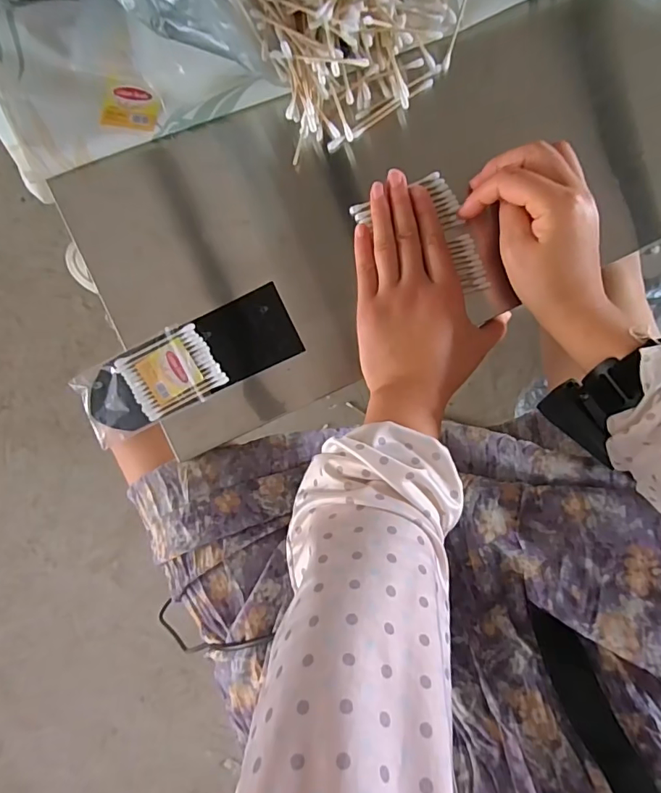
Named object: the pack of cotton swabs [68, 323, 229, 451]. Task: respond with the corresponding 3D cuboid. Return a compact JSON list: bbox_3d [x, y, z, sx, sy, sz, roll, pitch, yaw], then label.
[{"bbox_3d":[-0.147,-0.011,0.384,0.114,0.007,0.061,-26,92,4],"label":"pack of cotton swabs"}]

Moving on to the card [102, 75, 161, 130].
[{"bbox_3d":[-0.152,-0.223,0.368,0.044,0.007,0.034,15,100,3],"label":"card"}]

